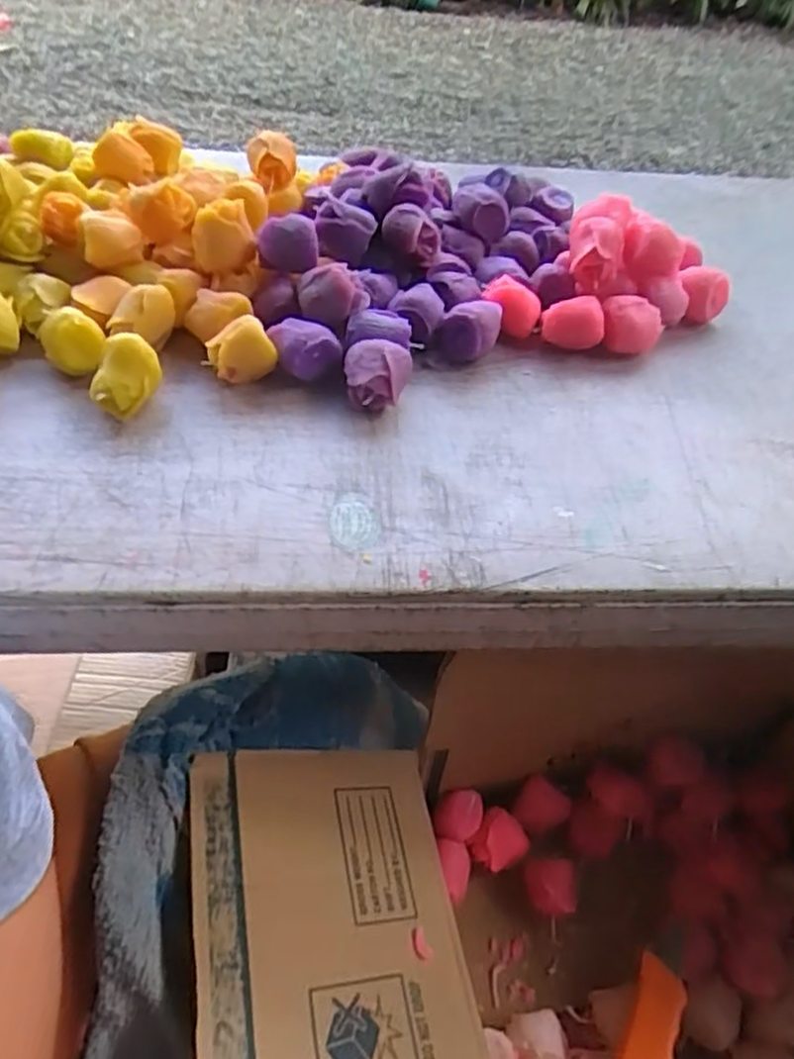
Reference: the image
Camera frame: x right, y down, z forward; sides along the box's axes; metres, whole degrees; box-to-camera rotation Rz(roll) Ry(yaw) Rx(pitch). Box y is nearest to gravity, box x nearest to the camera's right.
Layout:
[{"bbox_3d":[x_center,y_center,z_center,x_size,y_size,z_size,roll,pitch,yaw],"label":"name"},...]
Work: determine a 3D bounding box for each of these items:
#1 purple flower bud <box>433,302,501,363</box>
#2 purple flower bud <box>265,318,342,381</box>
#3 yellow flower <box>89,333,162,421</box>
[{"bbox_3d":[0.048,-0.134,0.480,0.040,0.034,0.035,15,47,9],"label":"purple flower bud"},{"bbox_3d":[-0.058,-0.111,0.447,0.042,0.032,0.028,-6,47,-11],"label":"purple flower bud"},{"bbox_3d":[-0.158,-0.089,0.415,0.040,0.037,0.033,-15,49,-19],"label":"yellow flower"}]

